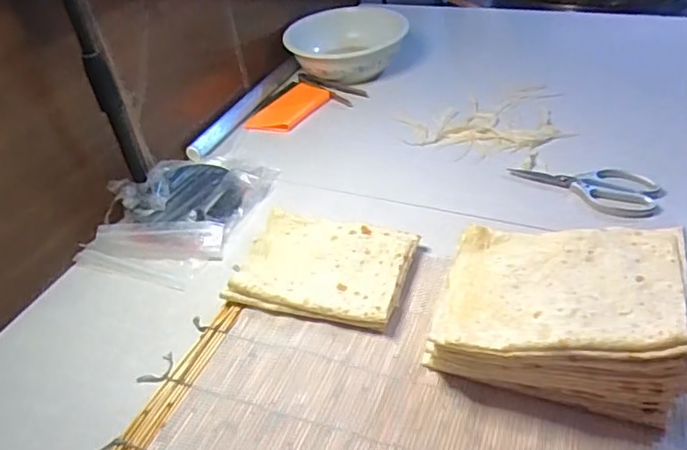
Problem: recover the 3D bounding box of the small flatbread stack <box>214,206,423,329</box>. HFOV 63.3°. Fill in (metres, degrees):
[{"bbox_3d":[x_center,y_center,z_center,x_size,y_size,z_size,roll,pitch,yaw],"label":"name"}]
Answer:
[{"bbox_3d":[-0.029,0.055,0.727,0.220,0.030,0.158,8,43,18],"label":"small flatbread stack"}]

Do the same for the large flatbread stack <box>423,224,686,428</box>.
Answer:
[{"bbox_3d":[0.218,0.084,0.583,0.223,0.132,0.170,12,44,21],"label":"large flatbread stack"}]

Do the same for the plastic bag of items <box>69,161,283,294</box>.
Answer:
[{"bbox_3d":[-0.243,-0.036,0.852,0.186,0.073,0.285,12,44,21],"label":"plastic bag of items"}]

